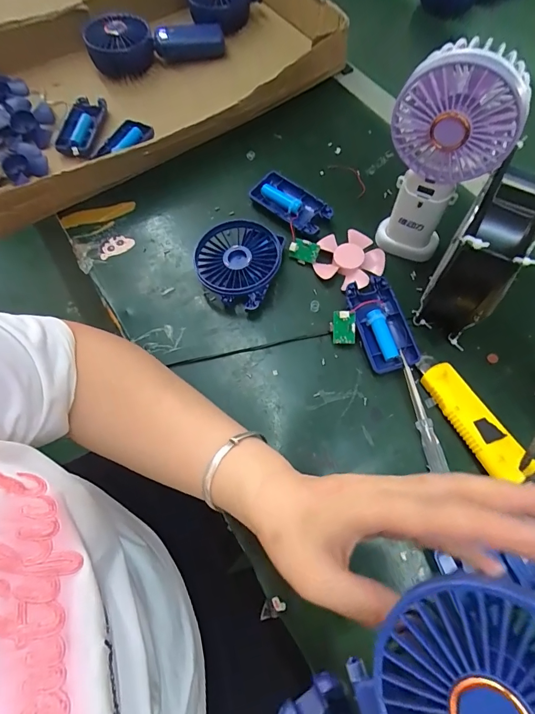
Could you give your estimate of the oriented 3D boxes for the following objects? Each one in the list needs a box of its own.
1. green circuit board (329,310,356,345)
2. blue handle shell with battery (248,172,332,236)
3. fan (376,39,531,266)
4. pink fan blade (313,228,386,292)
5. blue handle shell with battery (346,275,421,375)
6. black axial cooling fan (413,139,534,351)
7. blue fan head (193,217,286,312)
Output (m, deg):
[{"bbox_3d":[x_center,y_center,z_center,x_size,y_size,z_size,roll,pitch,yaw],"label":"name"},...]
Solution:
[{"bbox_3d":[0.071,-0.028,0.368,0.023,0.005,0.031,0,98,17],"label":"green circuit board"},{"bbox_3d":[0.026,-0.172,0.437,0.047,0.015,0.089,-43,71,-14],"label":"blue handle shell with battery"},{"bbox_3d":[0.142,-0.161,0.332,0.086,0.179,0.053,12,68,8],"label":"fan"},{"bbox_3d":[0.084,-0.104,0.407,0.071,0.014,0.067,-1,67,3],"label":"pink fan blade"},{"bbox_3d":[0.107,-0.030,0.371,0.047,0.019,0.091,-15,67,-4],"label":"blue handle shell with battery"},{"bbox_3d":[0.182,-0.088,0.336,0.051,0.116,0.112,24,70,12],"label":"black axial cooling fan"},{"bbox_3d":[-0.028,-0.099,0.402,0.081,0.031,0.089,-1,67,3],"label":"blue fan head"}]

